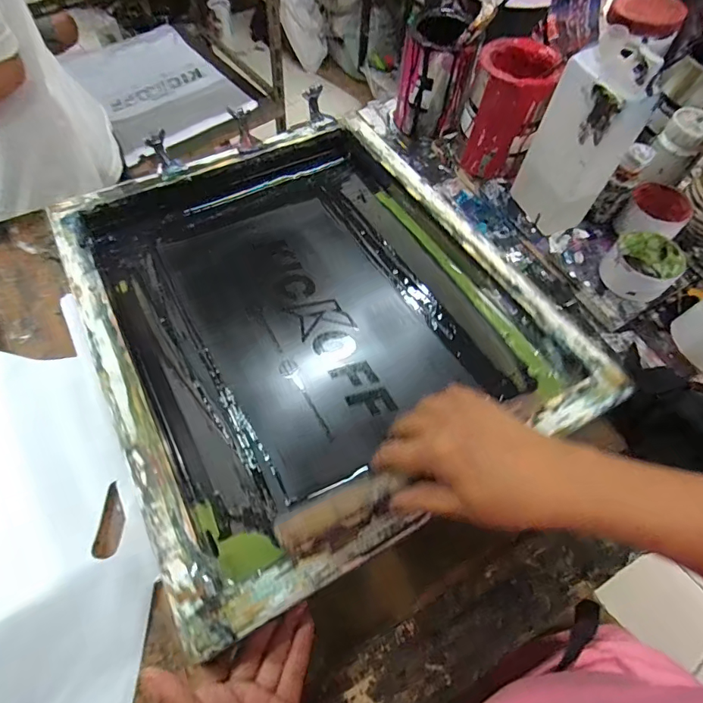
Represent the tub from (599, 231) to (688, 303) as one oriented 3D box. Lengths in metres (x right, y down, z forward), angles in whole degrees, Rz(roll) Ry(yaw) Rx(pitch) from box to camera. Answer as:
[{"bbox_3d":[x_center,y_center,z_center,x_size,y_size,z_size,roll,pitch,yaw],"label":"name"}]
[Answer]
[{"bbox_3d":[0.369,-0.108,0.576,0.084,0.054,0.081,1,60,-2],"label":"tub"}]

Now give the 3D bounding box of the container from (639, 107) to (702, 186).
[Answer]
[{"bbox_3d":[0.452,-0.281,0.624,0.060,0.080,0.073,38,66,17],"label":"container"}]

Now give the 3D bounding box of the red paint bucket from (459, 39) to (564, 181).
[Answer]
[{"bbox_3d":[0.211,-0.334,0.631,0.095,0.142,0.104,1,60,-2],"label":"red paint bucket"}]

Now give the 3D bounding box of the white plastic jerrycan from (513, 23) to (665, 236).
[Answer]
[{"bbox_3d":[0.278,-0.253,0.544,0.057,0.212,0.104,-22,64,-14],"label":"white plastic jerrycan"}]

